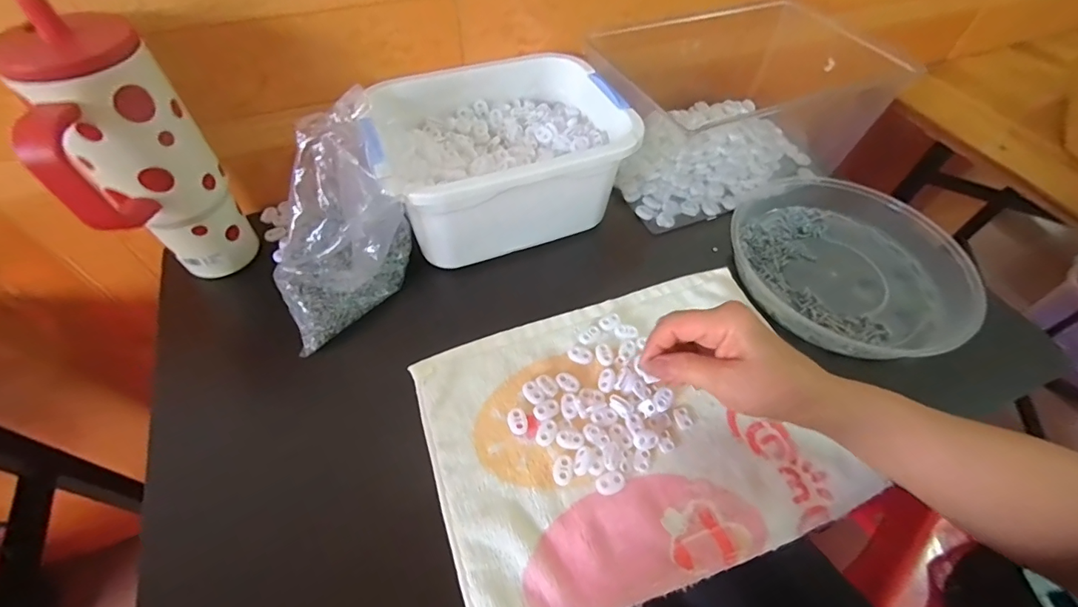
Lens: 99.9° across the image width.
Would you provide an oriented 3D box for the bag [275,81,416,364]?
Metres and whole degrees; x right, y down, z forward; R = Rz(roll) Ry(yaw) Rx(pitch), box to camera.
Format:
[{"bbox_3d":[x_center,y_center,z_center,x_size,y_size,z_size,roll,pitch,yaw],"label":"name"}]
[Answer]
[{"bbox_3d":[-0.182,-0.070,0.400,0.130,0.146,0.105,-30,61,-21],"label":"bag"}]

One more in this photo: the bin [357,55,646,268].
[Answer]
[{"bbox_3d":[-0.044,-0.150,0.480,0.242,0.116,0.187,-21,58,-16],"label":"bin"}]

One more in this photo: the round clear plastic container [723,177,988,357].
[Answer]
[{"bbox_3d":[0.321,-0.042,0.478,0.227,0.041,0.217,1,54,-1],"label":"round clear plastic container"}]

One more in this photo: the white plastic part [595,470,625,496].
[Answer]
[{"bbox_3d":[0.055,0.137,0.346,0.022,0.006,0.015,-20,57,-15],"label":"white plastic part"}]

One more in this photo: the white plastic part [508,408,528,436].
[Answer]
[{"bbox_3d":[-0.018,0.098,0.374,0.015,0.004,0.022,-13,56,-11],"label":"white plastic part"}]

